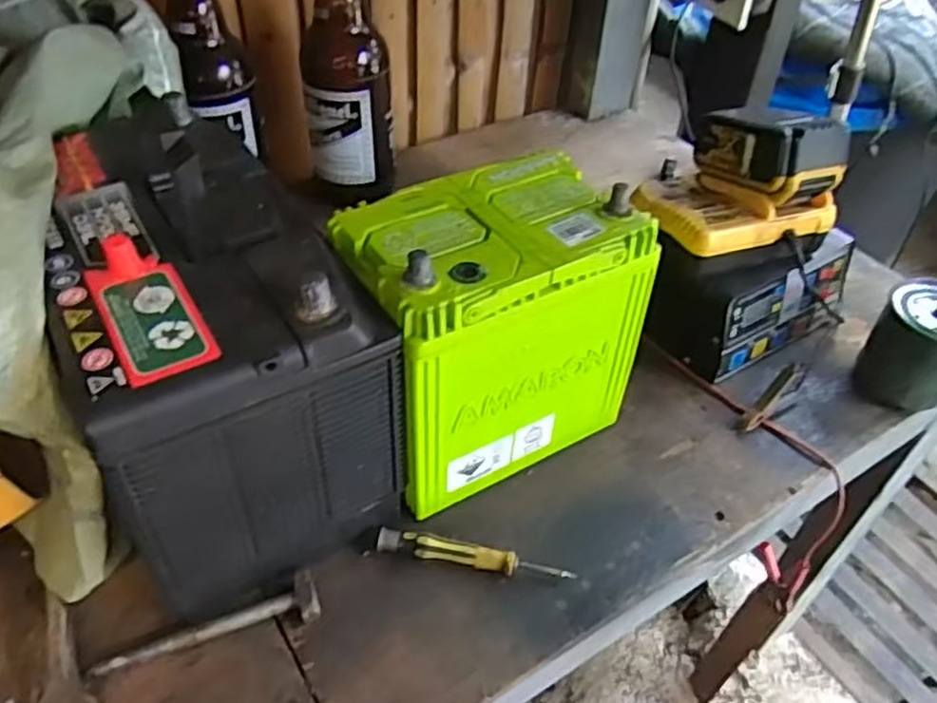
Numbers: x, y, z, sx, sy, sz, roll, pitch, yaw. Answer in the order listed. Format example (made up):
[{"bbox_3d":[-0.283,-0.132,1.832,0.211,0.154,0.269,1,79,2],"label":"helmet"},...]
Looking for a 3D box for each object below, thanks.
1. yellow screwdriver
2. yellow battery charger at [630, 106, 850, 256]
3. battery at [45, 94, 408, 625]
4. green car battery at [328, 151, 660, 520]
[{"bbox_3d":[0.005,0.144,0.518,0.136,0.018,0.014,8,44,5],"label":"yellow screwdriver"},{"bbox_3d":[0.222,-0.148,0.611,0.140,0.093,0.108,-15,47,-18],"label":"yellow battery charger"},{"bbox_3d":[-0.179,-0.006,0.523,0.166,0.214,0.278,-20,48,-22],"label":"battery"},{"bbox_3d":[0.013,-0.013,0.551,0.193,0.201,0.128,-21,49,-24],"label":"green car battery"}]

